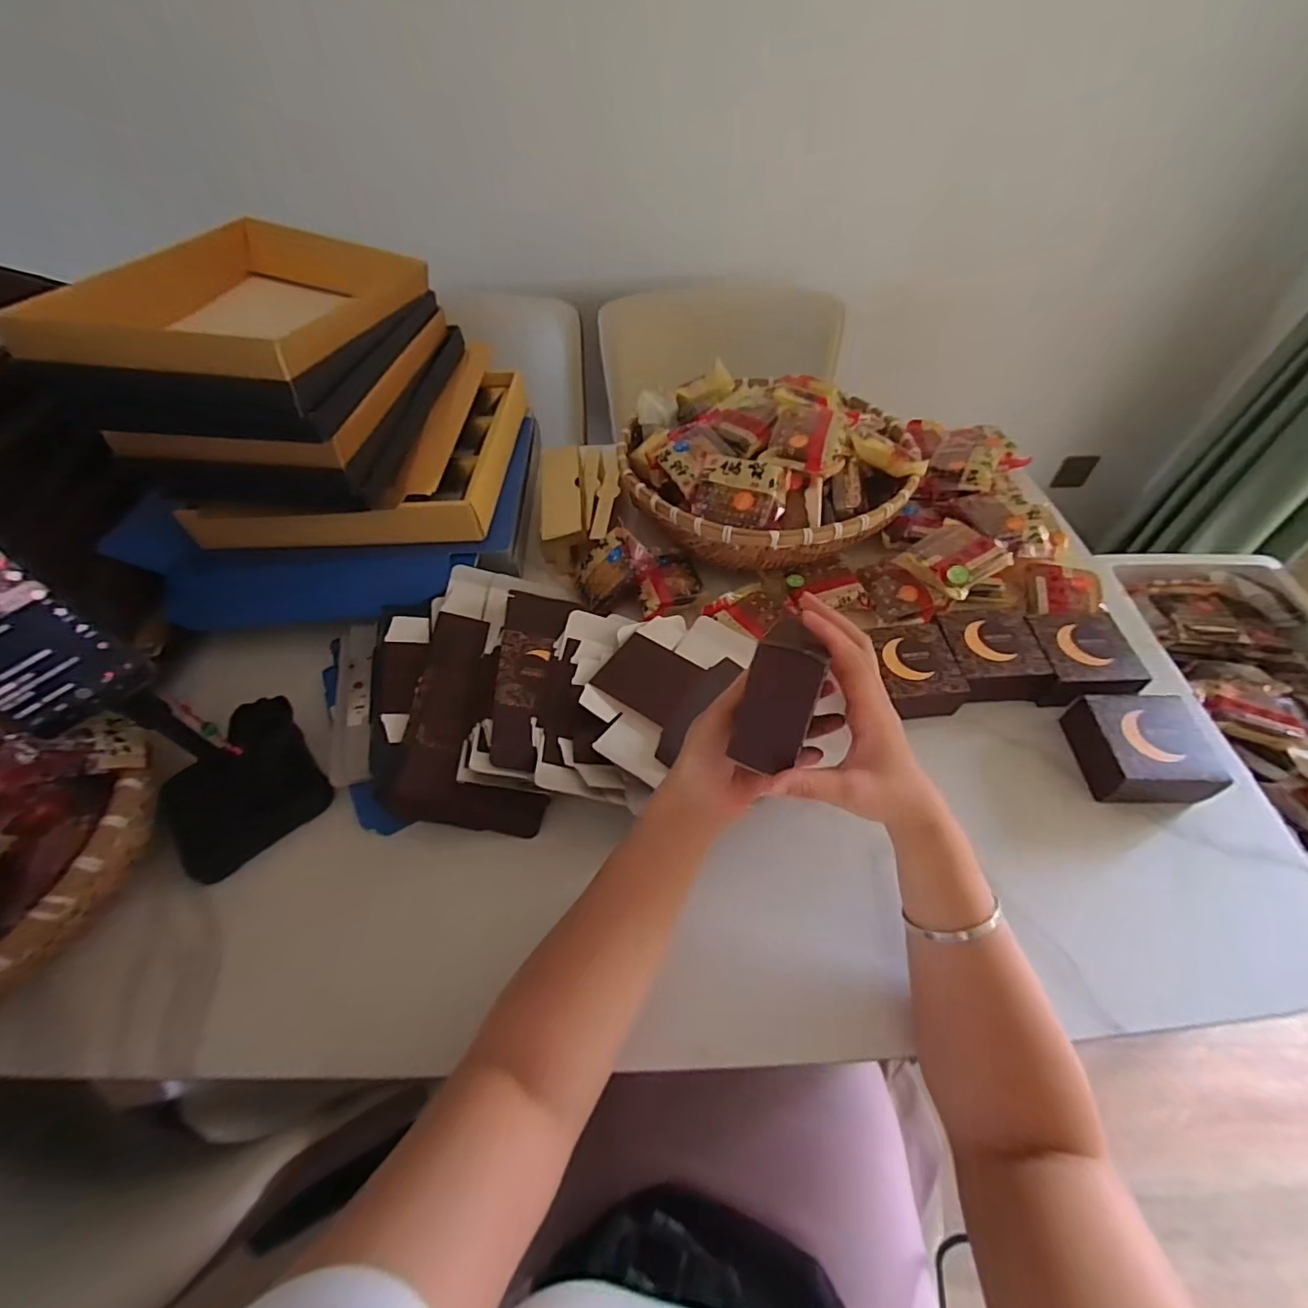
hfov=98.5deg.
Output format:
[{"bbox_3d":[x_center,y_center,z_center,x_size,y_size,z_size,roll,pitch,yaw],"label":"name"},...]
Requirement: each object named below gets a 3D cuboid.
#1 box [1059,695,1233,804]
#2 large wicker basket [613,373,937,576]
[{"bbox_3d":[0.441,0.088,0.508,0.092,0.047,0.098,2,52,5],"label":"box"},{"bbox_3d":[0.134,-0.244,0.696,0.352,0.123,0.316,20,56,18],"label":"large wicker basket"}]

